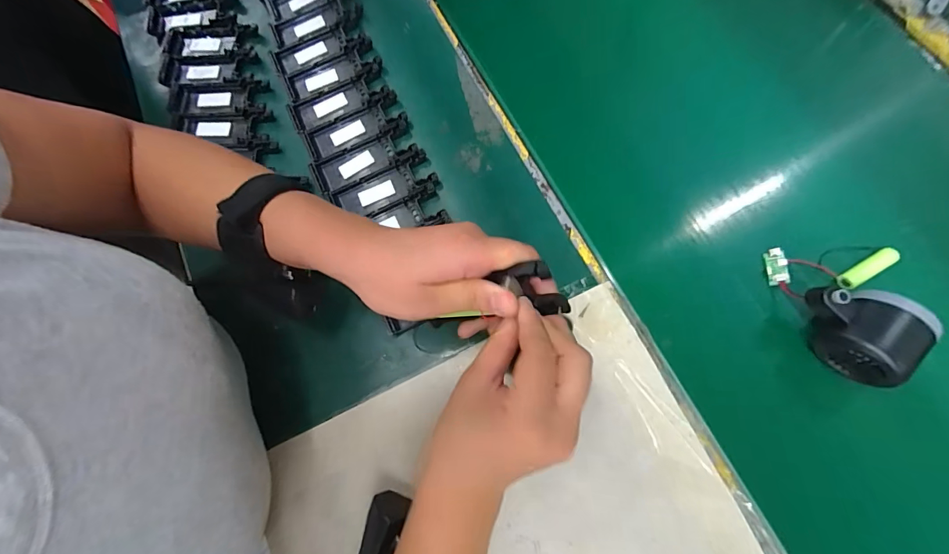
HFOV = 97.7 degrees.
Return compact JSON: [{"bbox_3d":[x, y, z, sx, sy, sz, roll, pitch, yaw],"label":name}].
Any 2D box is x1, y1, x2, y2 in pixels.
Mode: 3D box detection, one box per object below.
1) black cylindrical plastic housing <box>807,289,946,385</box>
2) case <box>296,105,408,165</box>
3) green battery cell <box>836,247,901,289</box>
[{"bbox_3d":[0.295,0.040,0.321,0.049,0.061,0.079,-38,74,-7],"label":"black cylindrical plastic housing"},{"bbox_3d":[-0.121,-0.148,0.417,0.103,0.011,0.044,-21,73,-2],"label":"case"},{"bbox_3d":[0.335,-0.006,0.357,0.060,0.012,0.014,-29,73,-4],"label":"green battery cell"}]

